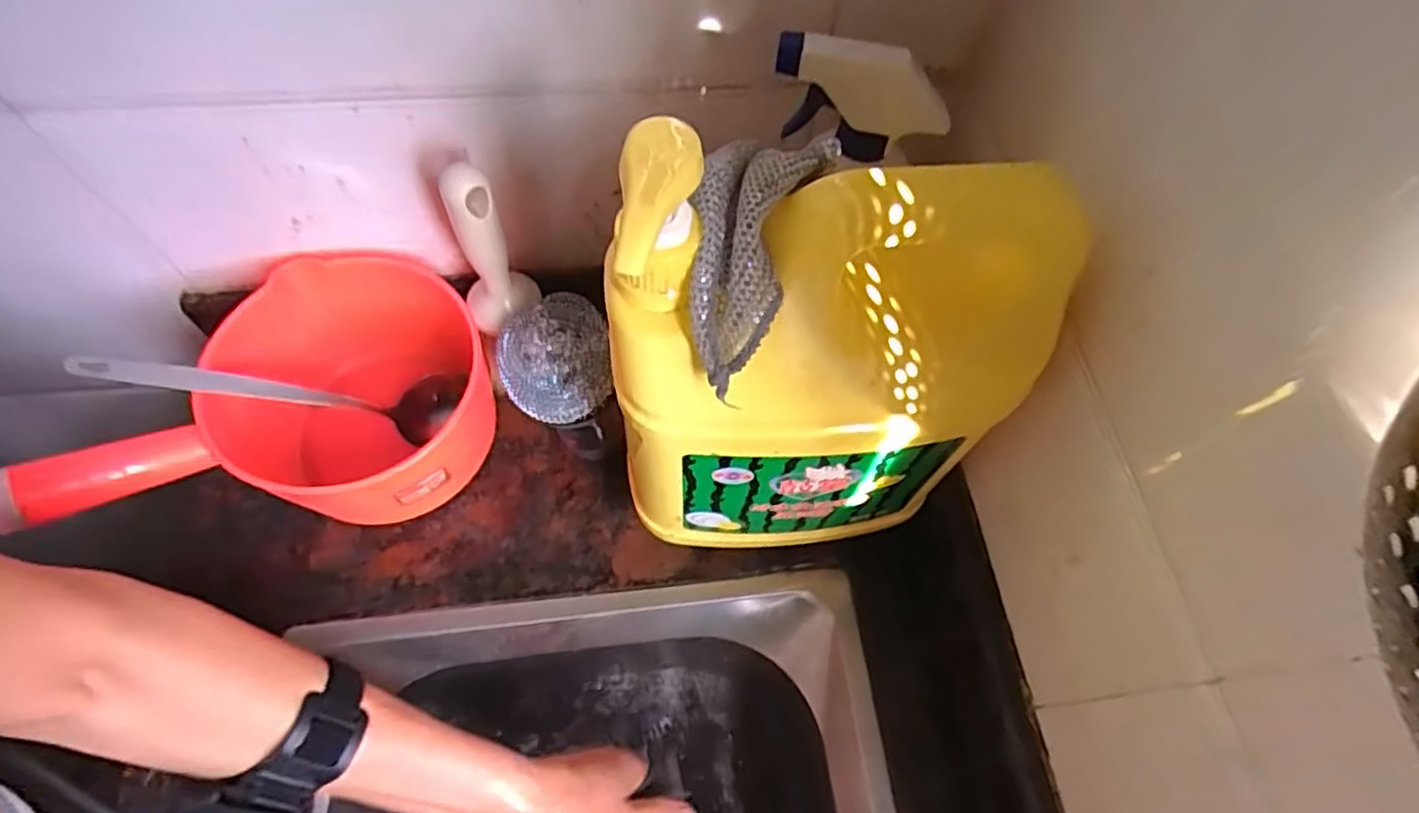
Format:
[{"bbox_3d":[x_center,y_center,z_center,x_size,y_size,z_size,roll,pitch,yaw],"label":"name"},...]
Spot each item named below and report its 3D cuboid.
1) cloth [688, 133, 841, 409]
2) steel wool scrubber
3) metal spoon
[{"bbox_3d":[0.015,-0.059,0.280,0.046,0.027,0.108,13,85,5],"label":"cloth"},{"bbox_3d":[-0.100,-0.031,0.458,0.072,0.031,0.079,-28,68,-14],"label":"steel wool scrubber"},{"bbox_3d":[-0.280,-0.010,0.469,0.219,0.043,0.041,9,57,-37],"label":"metal spoon"}]

